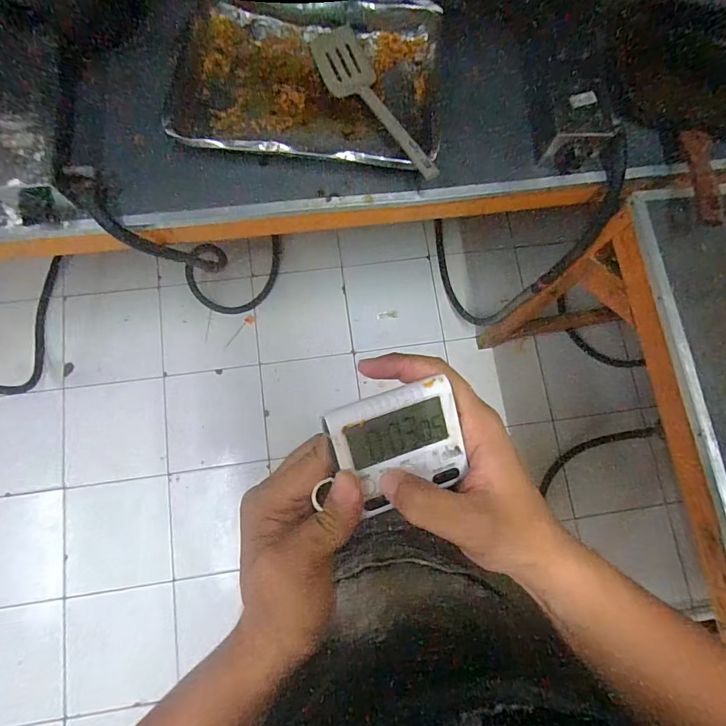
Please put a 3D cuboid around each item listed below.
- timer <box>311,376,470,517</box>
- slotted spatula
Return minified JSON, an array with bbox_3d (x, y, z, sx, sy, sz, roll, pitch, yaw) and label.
[{"bbox_3d":[0.018,0.044,0.240,0.066,0.018,0.060,-20,104,-11],"label":"timer"},{"bbox_3d":[0.016,-0.379,0.644,0.081,0.045,0.322,-24,67,-7],"label":"slotted spatula"}]

